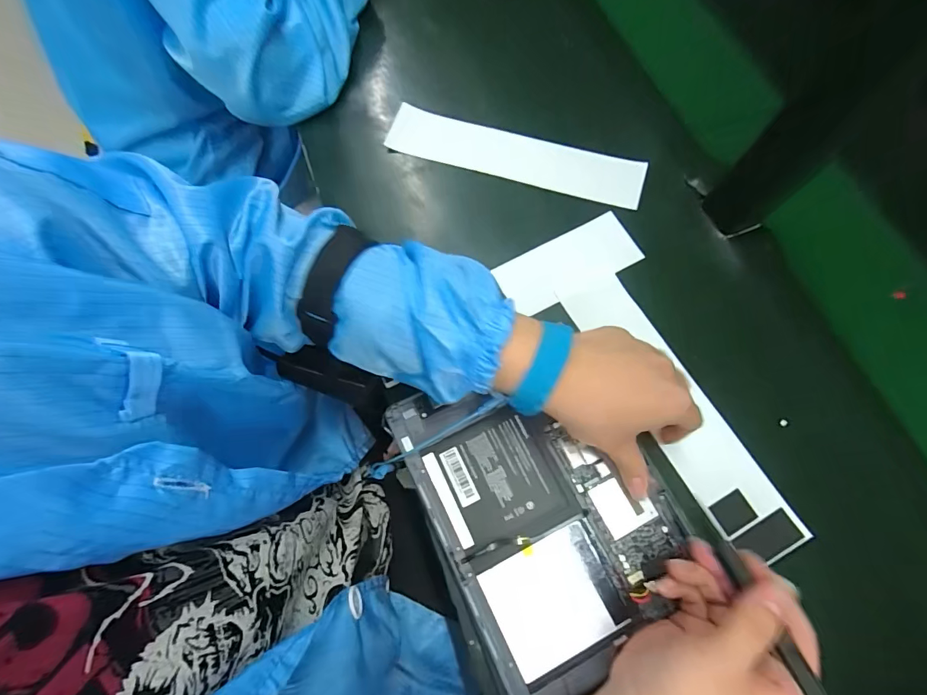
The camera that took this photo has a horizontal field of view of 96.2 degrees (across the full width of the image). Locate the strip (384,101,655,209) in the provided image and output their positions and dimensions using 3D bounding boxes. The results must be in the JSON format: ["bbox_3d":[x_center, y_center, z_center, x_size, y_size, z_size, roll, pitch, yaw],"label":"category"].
[{"bbox_3d":[0.052,-0.199,0.432,0.263,0.007,0.058,17,78,8],"label":"strip"}]

